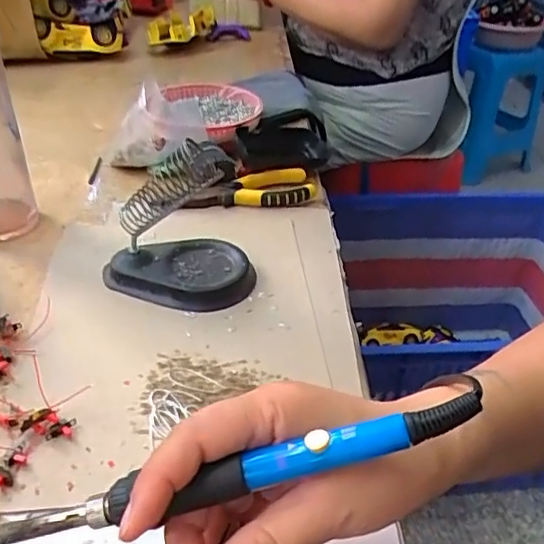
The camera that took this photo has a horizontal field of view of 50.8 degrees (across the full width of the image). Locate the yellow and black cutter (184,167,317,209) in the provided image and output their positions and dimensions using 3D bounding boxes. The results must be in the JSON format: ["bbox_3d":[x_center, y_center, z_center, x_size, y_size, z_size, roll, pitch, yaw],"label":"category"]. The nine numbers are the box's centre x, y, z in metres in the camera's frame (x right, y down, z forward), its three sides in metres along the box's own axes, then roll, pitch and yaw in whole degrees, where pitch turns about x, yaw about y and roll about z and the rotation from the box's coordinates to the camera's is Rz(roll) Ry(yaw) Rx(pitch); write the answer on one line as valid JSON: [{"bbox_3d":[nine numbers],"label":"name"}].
[{"bbox_3d":[-0.019,-0.080,0.561,0.126,0.019,0.056,-8,38,-15],"label":"yellow and black cutter"}]

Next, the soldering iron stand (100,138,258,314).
[{"bbox_3d":[-0.071,-0.037,0.425,0.108,0.111,0.072,-5,38,-11],"label":"soldering iron stand"}]

